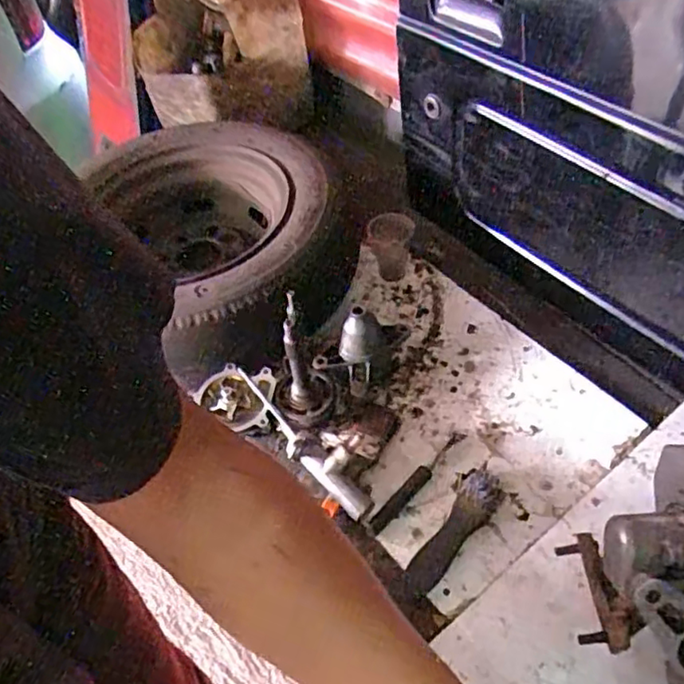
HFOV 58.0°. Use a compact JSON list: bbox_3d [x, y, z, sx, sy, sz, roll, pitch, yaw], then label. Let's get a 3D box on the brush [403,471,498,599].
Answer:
[{"bbox_3d":[0.130,0.219,0.712,0.049,0.017,0.168,26,56,24],"label":"brush"}]

